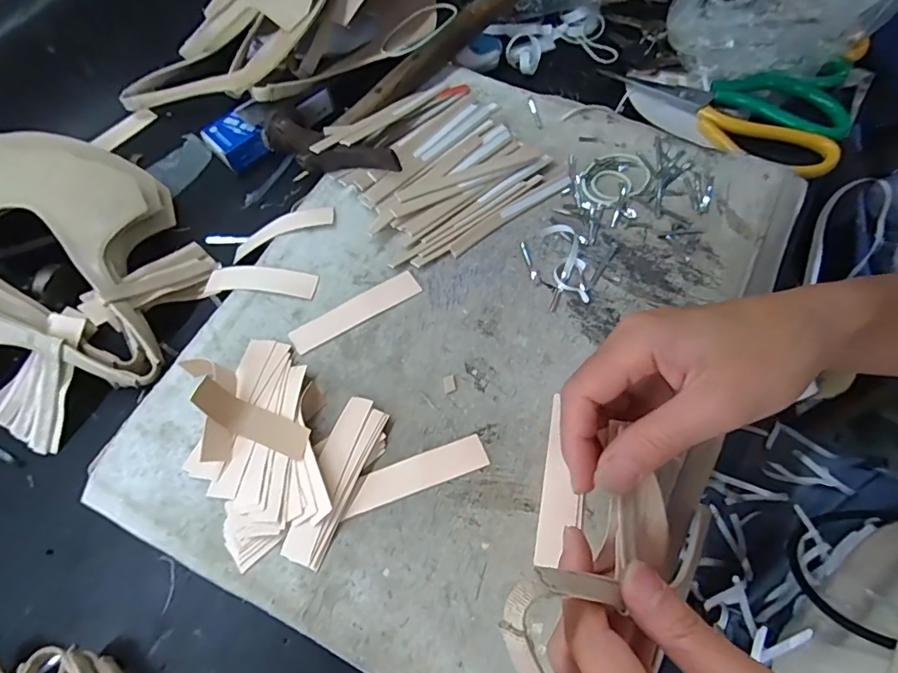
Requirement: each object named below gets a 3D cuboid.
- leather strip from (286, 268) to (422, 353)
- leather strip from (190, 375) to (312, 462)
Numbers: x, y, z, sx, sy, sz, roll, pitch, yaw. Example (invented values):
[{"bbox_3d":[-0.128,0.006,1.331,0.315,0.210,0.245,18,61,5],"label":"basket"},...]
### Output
[{"bbox_3d":[-0.060,-0.016,0.340,0.087,0.004,0.019,-28,66,-11],"label":"leather strip"},{"bbox_3d":[-0.109,0.049,0.298,0.068,0.028,0.019,22,68,13],"label":"leather strip"}]

